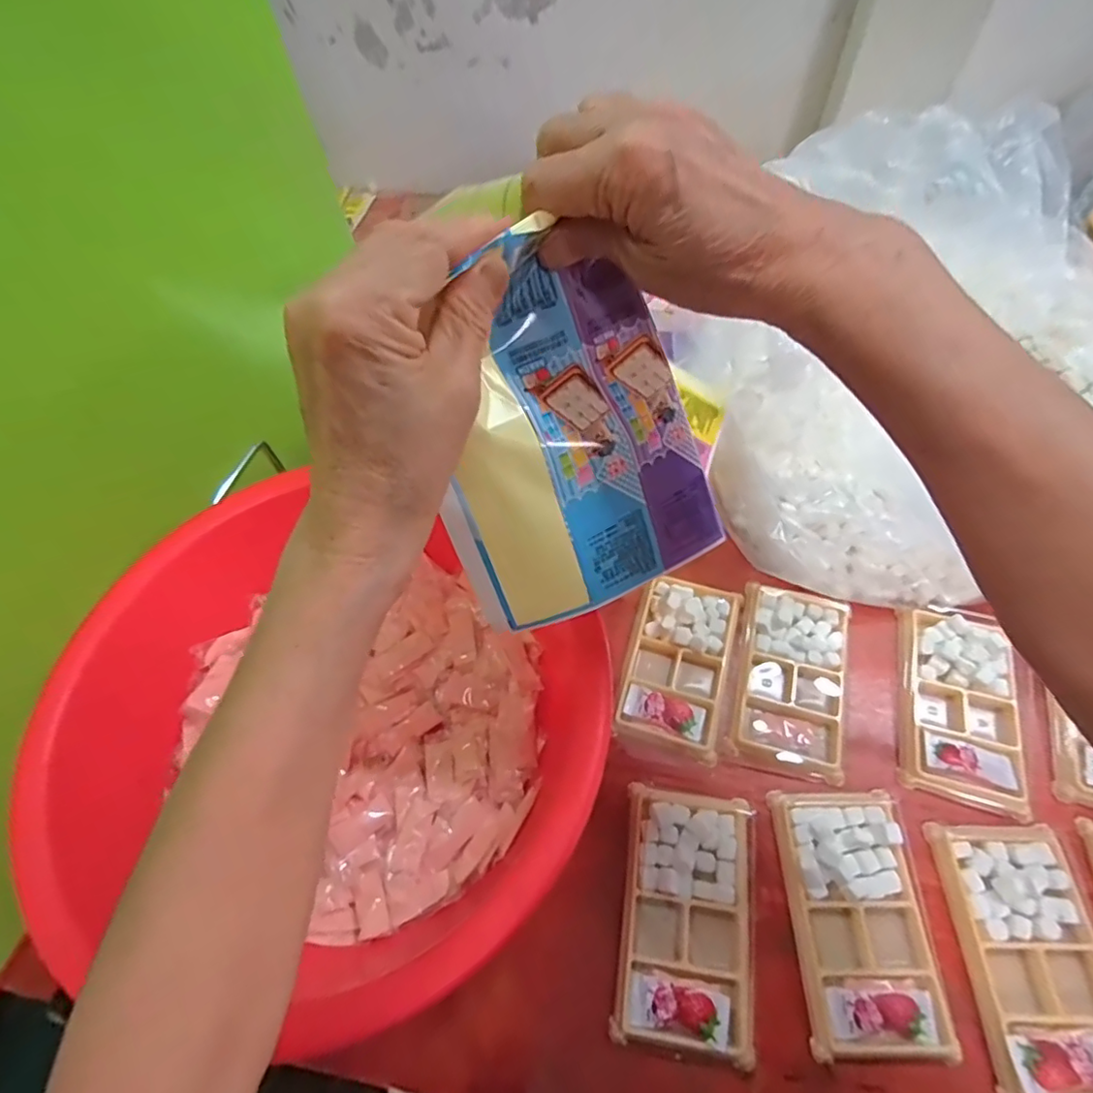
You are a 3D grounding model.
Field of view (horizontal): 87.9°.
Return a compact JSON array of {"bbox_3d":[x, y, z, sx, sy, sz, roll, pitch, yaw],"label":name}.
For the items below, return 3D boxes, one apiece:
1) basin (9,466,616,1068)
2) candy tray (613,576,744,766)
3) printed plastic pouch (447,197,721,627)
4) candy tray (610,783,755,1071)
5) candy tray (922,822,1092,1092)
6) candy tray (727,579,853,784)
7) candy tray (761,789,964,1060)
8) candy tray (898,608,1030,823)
[{"bbox_3d":[-0.123,0.113,0.361,0.295,0.116,0.295,-1,60,2],"label":"basin"},{"bbox_3d":[0.103,0.086,0.431,0.076,0.021,0.133,15,61,11],"label":"candy tray"},{"bbox_3d":[0.010,-0.047,0.252,0.125,0.156,0.023,-28,19,-16],"label":"printed plastic pouch"},{"bbox_3d":[0.085,0.225,0.349,0.079,0.013,0.138,8,60,8],"label":"candy tray"},{"bbox_3d":[0.287,0.242,0.336,0.078,0.024,0.136,0,60,3],"label":"candy tray"},{"bbox_3d":[0.182,0.094,0.422,0.085,0.013,0.135,13,61,10],"label":"candy tray"},{"bbox_3d":[0.190,0.223,0.345,0.076,0.016,0.135,-2,60,2],"label":"candy tray"},{"bbox_3d":[0.298,0.111,0.405,0.077,0.015,0.136,13,61,10],"label":"candy tray"}]

